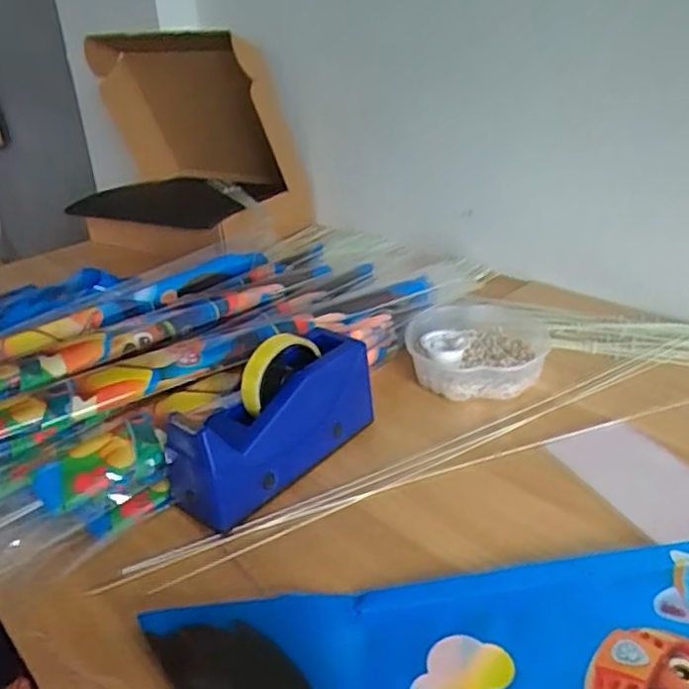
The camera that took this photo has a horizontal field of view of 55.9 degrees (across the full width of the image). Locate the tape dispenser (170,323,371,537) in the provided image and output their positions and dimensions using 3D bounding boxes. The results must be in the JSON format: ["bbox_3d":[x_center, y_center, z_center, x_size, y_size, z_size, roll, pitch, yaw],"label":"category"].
[{"bbox_3d":[-0.062,0.061,0.581,0.187,0.123,0.078,-27,36,-36],"label":"tape dispenser"}]

